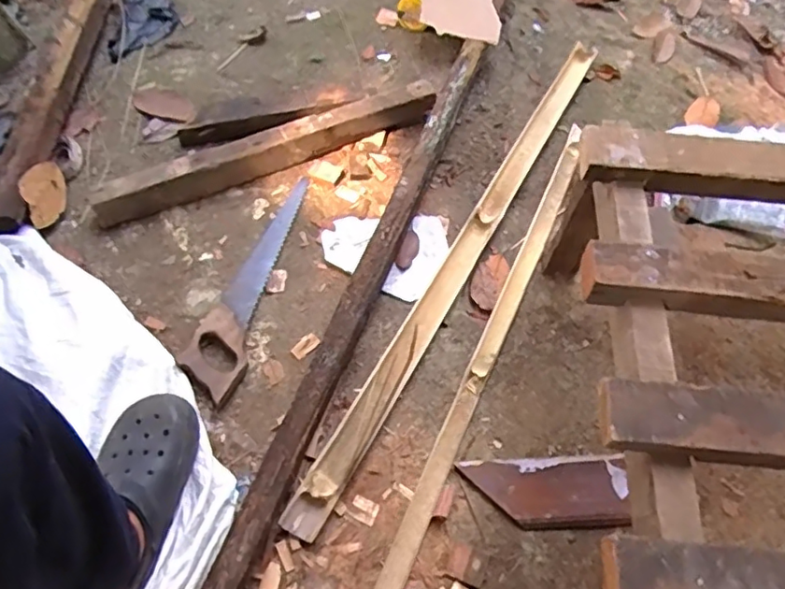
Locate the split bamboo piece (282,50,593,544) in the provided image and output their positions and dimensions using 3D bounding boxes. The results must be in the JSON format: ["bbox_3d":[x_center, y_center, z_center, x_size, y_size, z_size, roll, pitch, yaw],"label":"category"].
[{"bbox_3d":[0.125,-0.089,0.971,0.065,0.025,1.039,27,65,13],"label":"split bamboo piece"}]

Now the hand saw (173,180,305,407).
[{"bbox_3d":[-0.225,-0.028,0.934,0.091,0.022,0.417,15,63,7],"label":"hand saw"}]

